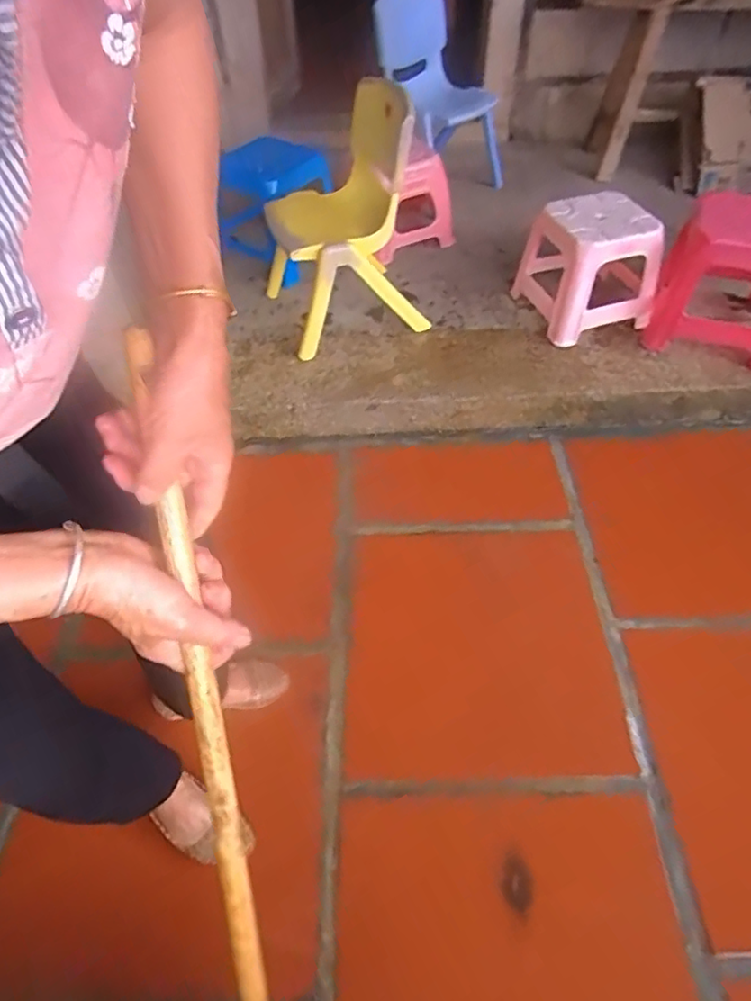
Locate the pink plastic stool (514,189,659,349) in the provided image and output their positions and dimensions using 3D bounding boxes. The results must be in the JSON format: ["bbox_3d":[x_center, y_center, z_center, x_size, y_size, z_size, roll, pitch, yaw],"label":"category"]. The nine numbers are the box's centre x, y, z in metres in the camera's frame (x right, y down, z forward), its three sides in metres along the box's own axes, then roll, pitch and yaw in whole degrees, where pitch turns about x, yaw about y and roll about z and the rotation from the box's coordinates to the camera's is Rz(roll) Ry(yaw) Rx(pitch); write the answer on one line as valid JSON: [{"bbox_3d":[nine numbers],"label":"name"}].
[{"bbox_3d":[0.538,-0.588,1.461,0.265,0.265,0.265,-15,52,-10],"label":"pink plastic stool"}]

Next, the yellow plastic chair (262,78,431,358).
[{"bbox_3d":[-0.083,-0.673,1.372,0.311,0.458,0.368,-14,52,-9],"label":"yellow plastic chair"}]

